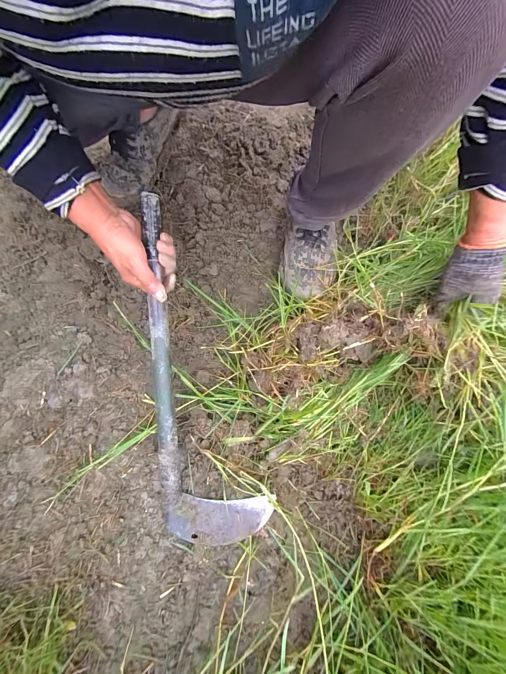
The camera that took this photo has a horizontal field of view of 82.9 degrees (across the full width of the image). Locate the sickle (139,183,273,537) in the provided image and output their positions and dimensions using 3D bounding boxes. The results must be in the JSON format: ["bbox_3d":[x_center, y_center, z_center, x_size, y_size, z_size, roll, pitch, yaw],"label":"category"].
[{"bbox_3d":[-0.087,0.050,0.397,0.140,0.023,0.485,-11,94,-1],"label":"sickle"}]

